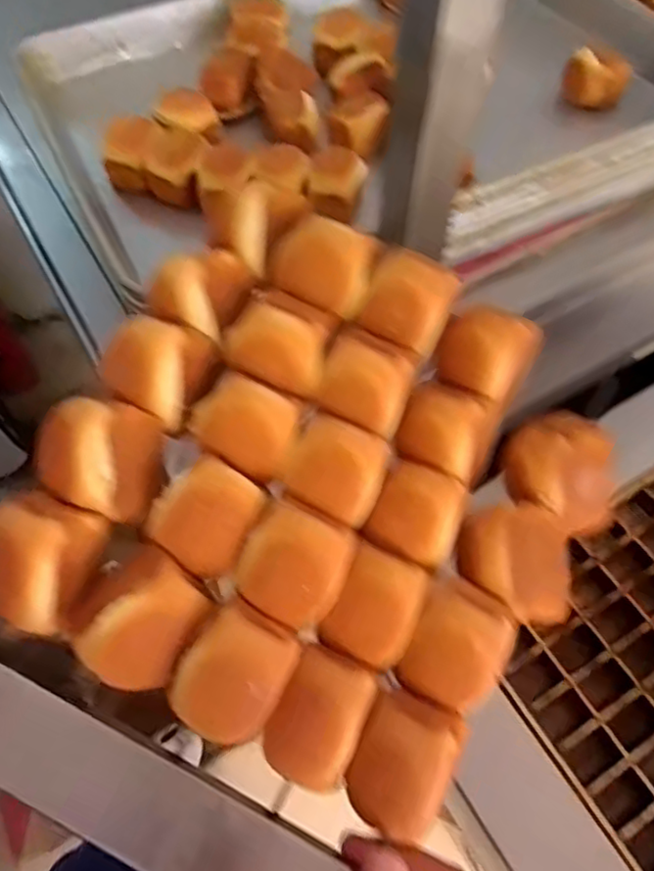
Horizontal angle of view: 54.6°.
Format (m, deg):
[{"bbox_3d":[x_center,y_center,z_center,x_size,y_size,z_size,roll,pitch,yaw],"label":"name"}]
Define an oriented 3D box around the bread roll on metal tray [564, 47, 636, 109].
[{"bbox_3d":[0.268,-0.359,0.632,0.065,0.039,0.043,20,60,13],"label":"bread roll on metal tray"}]

